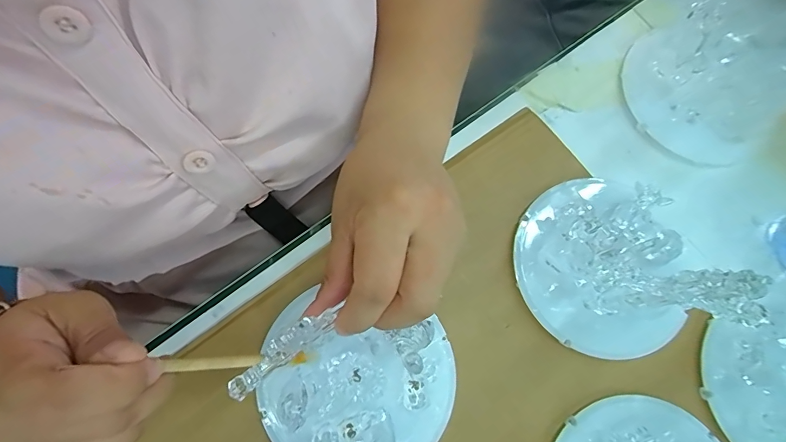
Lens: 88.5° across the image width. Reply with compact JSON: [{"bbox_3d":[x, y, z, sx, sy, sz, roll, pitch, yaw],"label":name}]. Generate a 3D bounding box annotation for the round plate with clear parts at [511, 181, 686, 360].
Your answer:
[{"bbox_3d":[0.148,0.032,0.286,0.110,0.029,0.125,-41,80,-11],"label":"round plate with clear parts"}]

